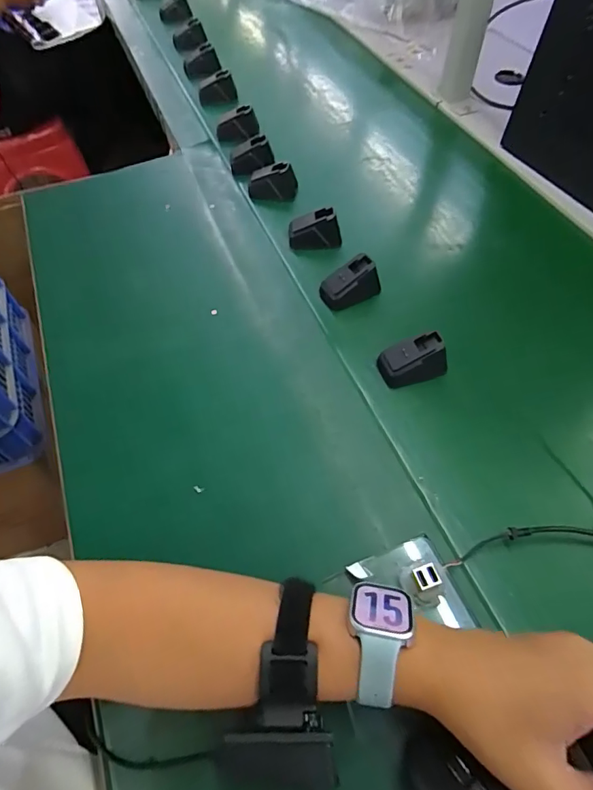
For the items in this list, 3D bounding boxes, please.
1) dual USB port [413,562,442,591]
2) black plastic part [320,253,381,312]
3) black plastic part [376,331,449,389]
[{"bbox_3d":[0.098,0.141,0.349,0.017,0.021,0.016,-17,58,-10],"label":"dual USB port"},{"bbox_3d":[0.063,-0.131,0.529,0.065,0.044,0.033,-19,58,-12],"label":"black plastic part"},{"bbox_3d":[0.122,-0.037,0.467,0.069,0.040,0.038,-14,57,-8],"label":"black plastic part"}]

